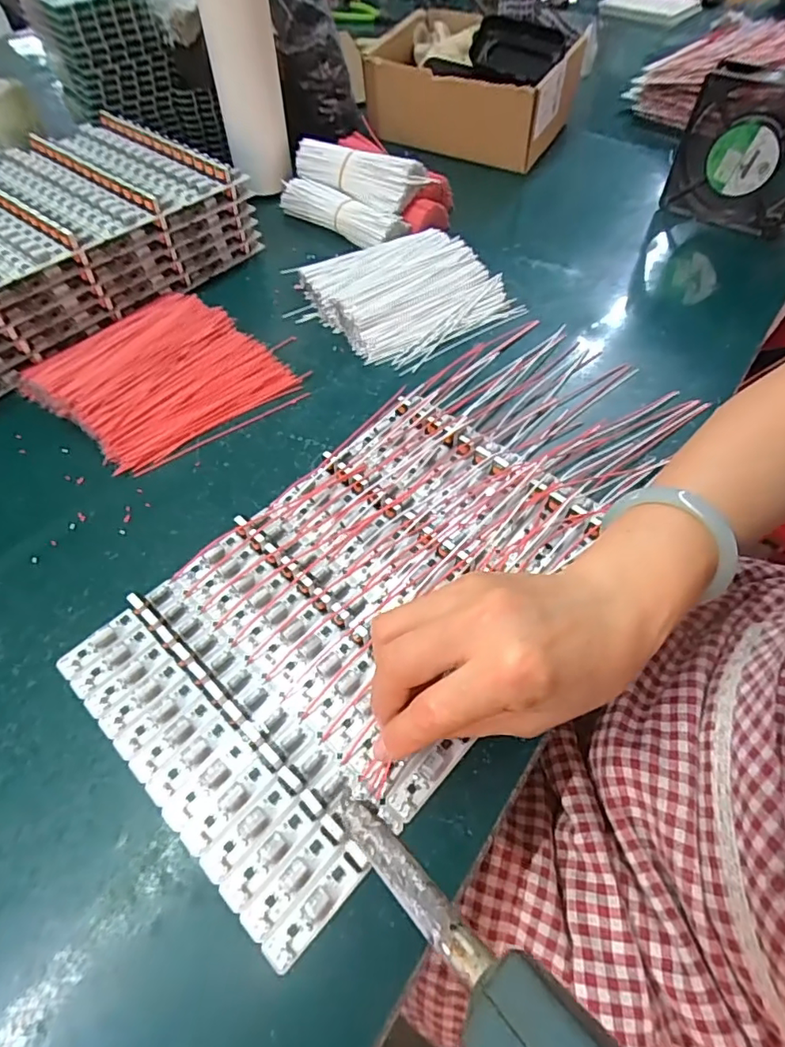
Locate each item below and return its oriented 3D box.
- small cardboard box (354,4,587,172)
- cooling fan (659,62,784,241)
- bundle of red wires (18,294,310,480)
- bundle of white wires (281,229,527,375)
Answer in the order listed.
[{"bbox_3d":[0.092,-0.518,0.645,0.226,0.087,0.169,18,58,11],"label":"small cardboard box"},{"bbox_3d":[0.339,-0.352,0.525,0.120,0.133,0.035,25,59,15],"label":"cooling fan"},{"bbox_3d":[-0.181,-0.122,0.421,0.176,0.024,0.156,-29,61,-19],"label":"bundle of red wires"},{"bbox_3d":[0.009,-0.209,0.480,0.166,0.026,0.149,-28,61,-18],"label":"bundle of white wires"}]

